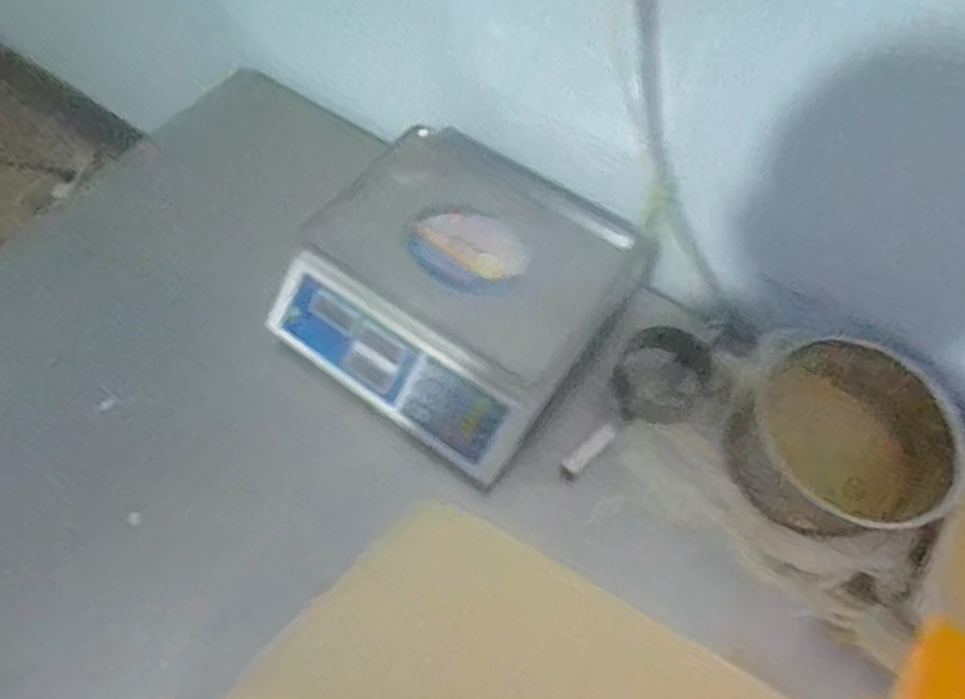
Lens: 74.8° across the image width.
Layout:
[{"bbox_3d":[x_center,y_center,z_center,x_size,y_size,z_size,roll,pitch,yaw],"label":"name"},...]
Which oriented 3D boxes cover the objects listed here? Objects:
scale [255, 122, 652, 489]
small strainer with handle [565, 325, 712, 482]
[{"bbox_3d":[-0.020,-0.075,0.773,0.352,0.130,0.357,32,66,16],"label":"scale"},{"bbox_3d":[0.177,0.068,0.741,0.099,0.031,0.212,41,83,20],"label":"small strainer with handle"}]

